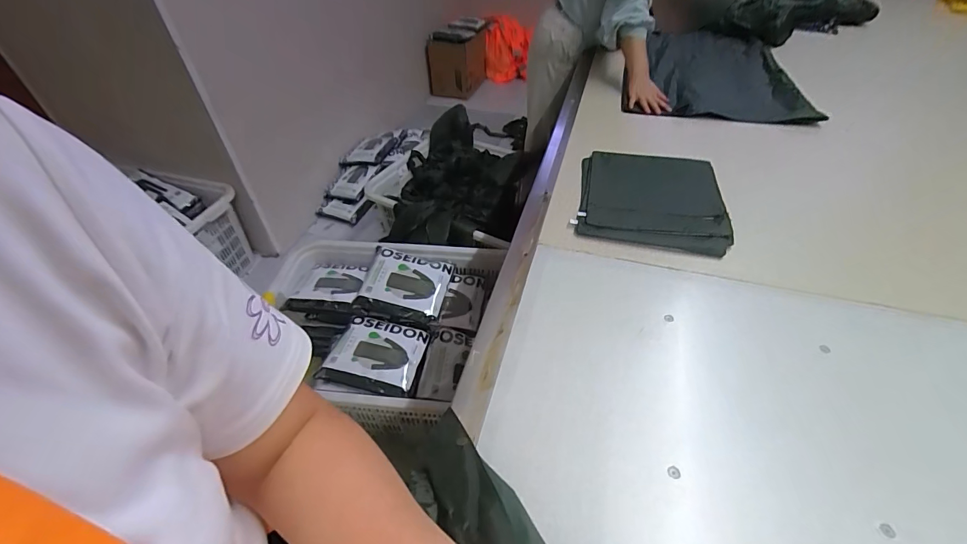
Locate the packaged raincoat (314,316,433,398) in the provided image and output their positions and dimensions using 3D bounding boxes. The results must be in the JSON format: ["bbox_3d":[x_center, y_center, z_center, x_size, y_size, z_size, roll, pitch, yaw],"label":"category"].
[{"bbox_3d":[-0.310,0.243,1.194,0.264,0.048,0.237,10,36,0],"label":"packaged raincoat"}]

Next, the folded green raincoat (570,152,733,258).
[{"bbox_3d":[0.358,-0.162,0.898,0.295,0.047,0.348,8,37,15],"label":"folded green raincoat"}]

